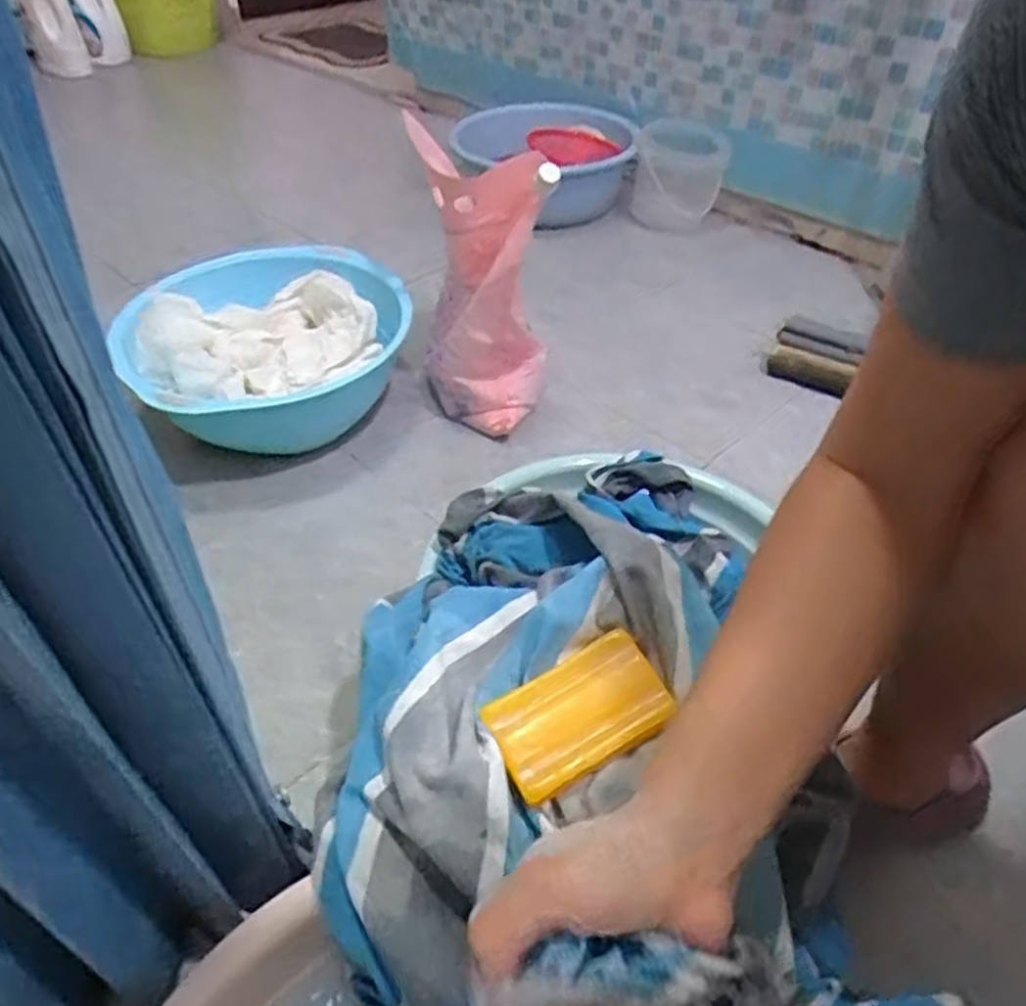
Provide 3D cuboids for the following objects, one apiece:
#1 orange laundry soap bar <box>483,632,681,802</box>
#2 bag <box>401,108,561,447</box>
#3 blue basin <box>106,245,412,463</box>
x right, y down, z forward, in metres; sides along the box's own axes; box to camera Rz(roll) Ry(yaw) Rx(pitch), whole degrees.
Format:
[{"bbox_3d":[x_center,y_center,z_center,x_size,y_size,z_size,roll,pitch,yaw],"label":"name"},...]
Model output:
[{"bbox_3d":[0.039,0.126,0.471,0.103,0.033,0.059,-19,46,-21],"label":"orange laundry soap bar"},{"bbox_3d":[-0.032,-0.246,0.925,0.148,0.298,0.162,1,42,0],"label":"bag"},{"bbox_3d":[-0.301,-0.182,0.959,0.343,0.109,0.346,-4,43,-5],"label":"blue basin"}]

